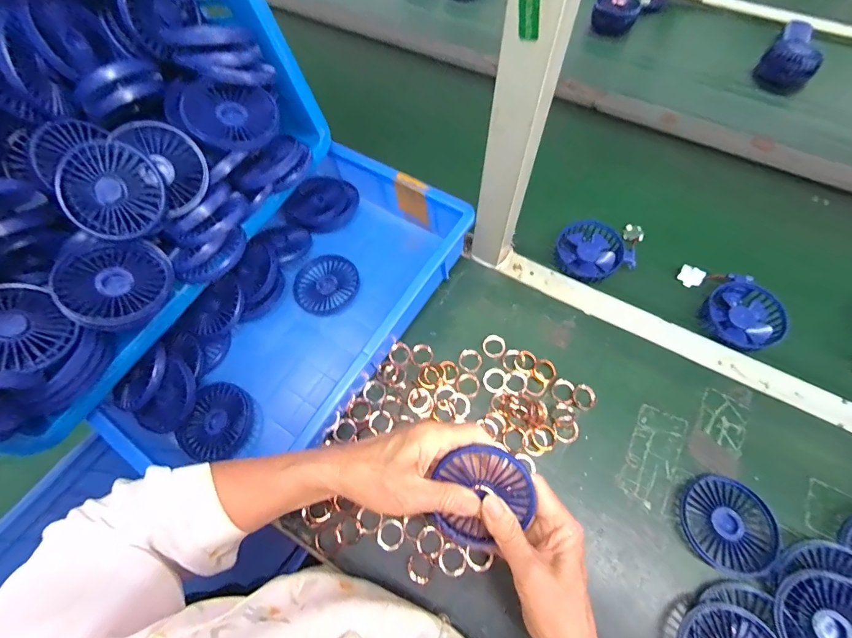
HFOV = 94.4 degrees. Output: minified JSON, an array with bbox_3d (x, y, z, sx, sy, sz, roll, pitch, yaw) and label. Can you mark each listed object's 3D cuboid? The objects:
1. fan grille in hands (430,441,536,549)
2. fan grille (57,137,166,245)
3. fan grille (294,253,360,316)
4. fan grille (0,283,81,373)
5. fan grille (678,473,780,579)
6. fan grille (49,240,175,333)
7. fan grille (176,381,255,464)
[{"bbox_3d":[0.050,0.151,0.335,0.080,0.011,0.089,0,95,10],"label":"fan grille in hands"},{"bbox_3d":[-0.295,-0.121,0.370,0.084,0.019,0.084,-2,97,-16],"label":"fan grille"},{"bbox_3d":[-0.131,-0.045,0.530,0.080,0.018,0.085,-1,65,2],"label":"fan grille"},{"bbox_3d":[-0.347,0.009,0.330,0.076,0.018,0.080,34,49,-20],"label":"fan grille"},{"bbox_3d":[0.304,0.207,0.399,0.082,0.018,0.085,-1,65,2],"label":"fan grille"},{"bbox_3d":[-0.302,-0.033,0.385,0.087,0.033,0.085,13,70,-39],"label":"fan grille"},{"bbox_3d":[-0.241,0.120,0.457,0.074,0.025,0.084,22,68,13],"label":"fan grille"}]

